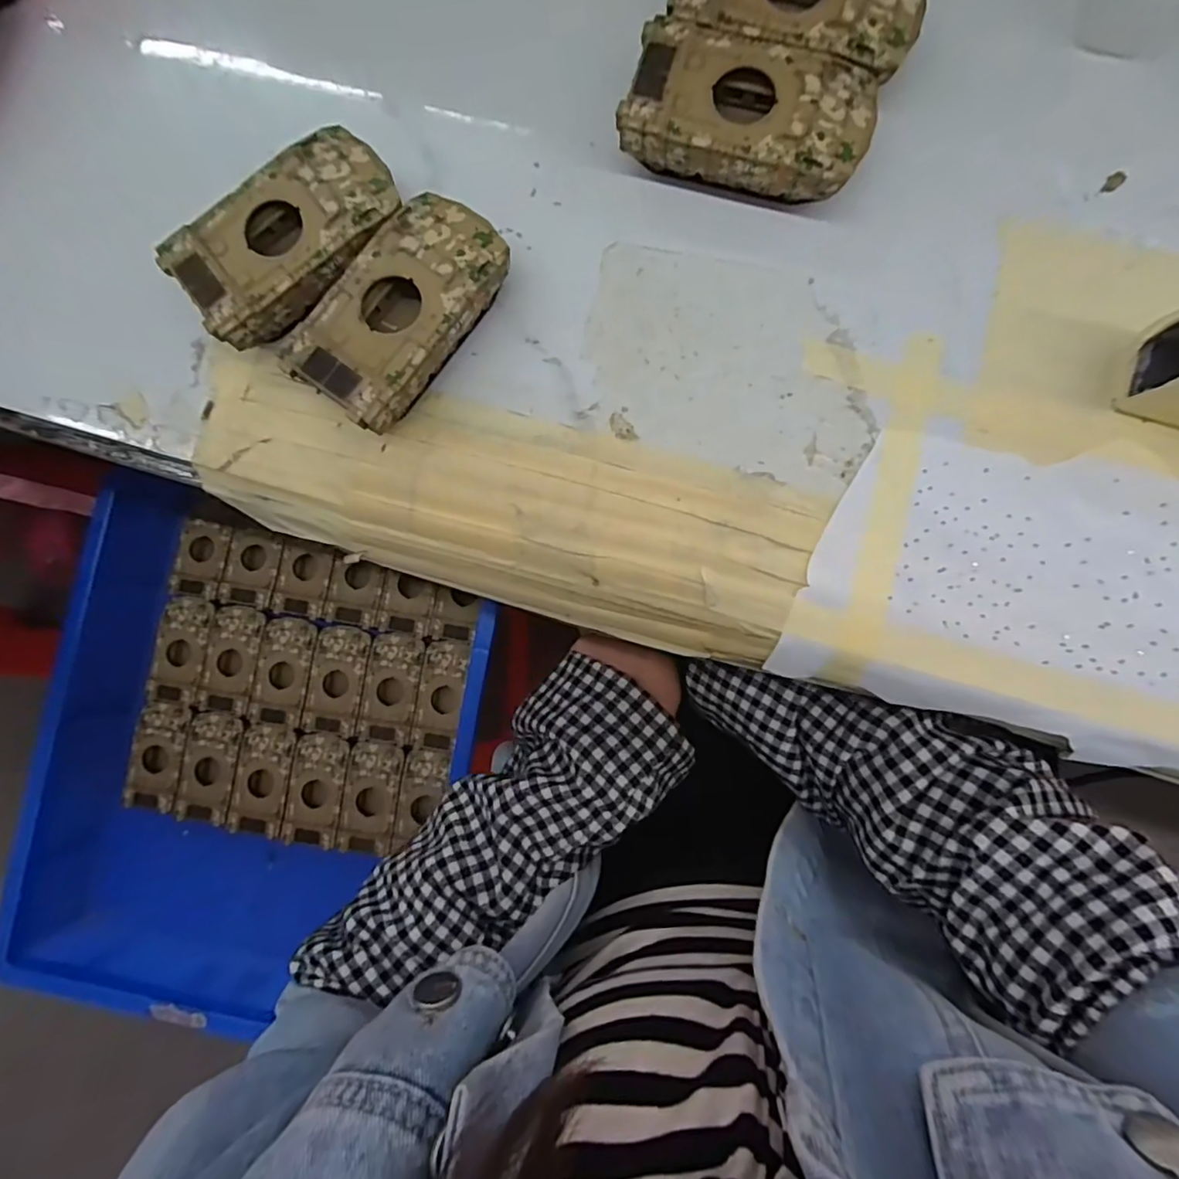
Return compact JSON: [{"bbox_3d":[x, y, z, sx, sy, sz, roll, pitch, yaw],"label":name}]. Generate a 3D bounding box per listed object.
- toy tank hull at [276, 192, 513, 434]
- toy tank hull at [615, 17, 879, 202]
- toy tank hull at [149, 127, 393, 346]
[{"bbox_3d":[-0.076,-0.114,0.238,0.051,0.028,0.095,35,89,6],"label":"toy tank hull"},{"bbox_3d":[0.064,-0.192,0.237,0.094,0.026,0.051,17,87,5],"label":"toy tank hull"},{"bbox_3d":[-0.126,-0.148,0.244,0.094,0.025,0.054,-39,84,0],"label":"toy tank hull"}]

